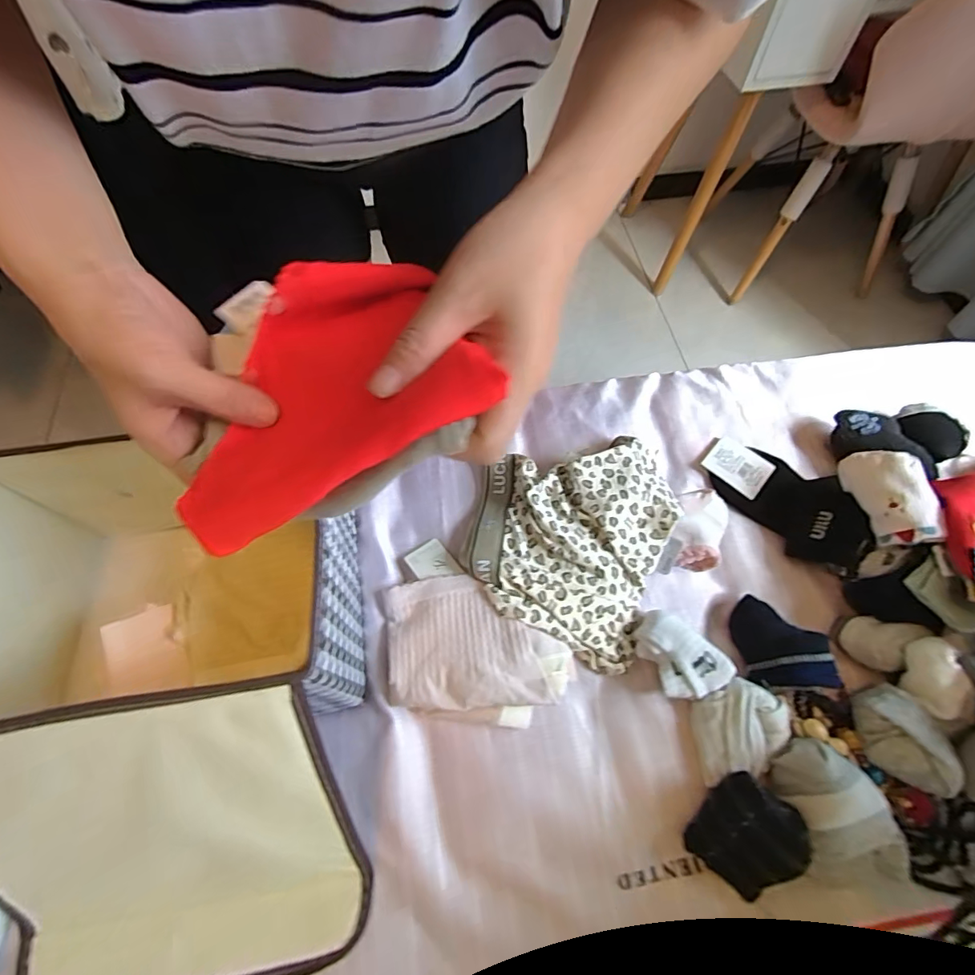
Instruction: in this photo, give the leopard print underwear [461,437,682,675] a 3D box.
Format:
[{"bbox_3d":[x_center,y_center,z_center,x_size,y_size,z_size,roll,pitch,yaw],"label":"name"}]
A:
[{"bbox_3d":[0.075,0.035,0.450,0.179,0.033,0.204,20,66,11],"label":"leopard print underwear"}]

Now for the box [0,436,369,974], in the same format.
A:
[{"bbox_3d":[-0.232,0.158,0.333,0.261,0.164,0.348,-4,64,-1],"label":"box"}]

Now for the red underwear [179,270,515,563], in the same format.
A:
[{"bbox_3d":[-0.084,-0.047,0.223,0.155,0.065,0.127,-24,66,-10],"label":"red underwear"}]

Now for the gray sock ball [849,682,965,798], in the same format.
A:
[{"bbox_3d":[0.317,0.192,0.362,0.047,0.030,0.074,-5,64,-1],"label":"gray sock ball"}]

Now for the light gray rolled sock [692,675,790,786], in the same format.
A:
[{"bbox_3d":[0.207,0.195,0.386,0.073,0.031,0.066,-10,64,-3],"label":"light gray rolled sock"}]

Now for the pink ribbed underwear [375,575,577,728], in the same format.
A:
[{"bbox_3d":[-0.013,0.139,0.411,0.163,0.023,0.117,2,64,2],"label":"pink ribbed underwear"}]

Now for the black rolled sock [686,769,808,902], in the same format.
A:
[{"bbox_3d":[0.192,0.253,0.346,0.065,0.046,0.070,34,70,16],"label":"black rolled sock"}]

